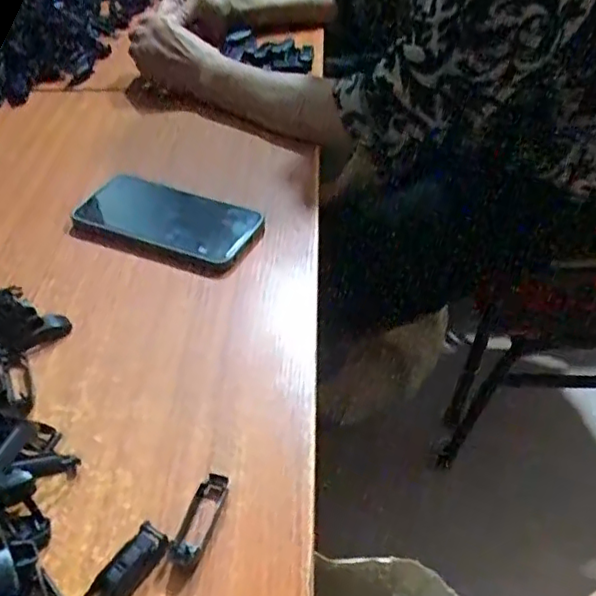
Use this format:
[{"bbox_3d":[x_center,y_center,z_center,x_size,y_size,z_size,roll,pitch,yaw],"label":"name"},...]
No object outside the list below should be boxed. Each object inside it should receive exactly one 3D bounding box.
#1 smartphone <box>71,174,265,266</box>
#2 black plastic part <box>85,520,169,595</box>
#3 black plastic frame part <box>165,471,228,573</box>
[{"bbox_3d":[-0.114,-0.074,0.550,0.164,0.011,0.074,19,55,18],"label":"smartphone"},{"bbox_3d":[-0.089,0.143,0.319,0.017,0.017,0.049,25,48,25],"label":"black plastic part"},{"bbox_3d":[-0.055,0.123,0.344,0.020,0.009,0.056,11,44,12],"label":"black plastic frame part"}]

